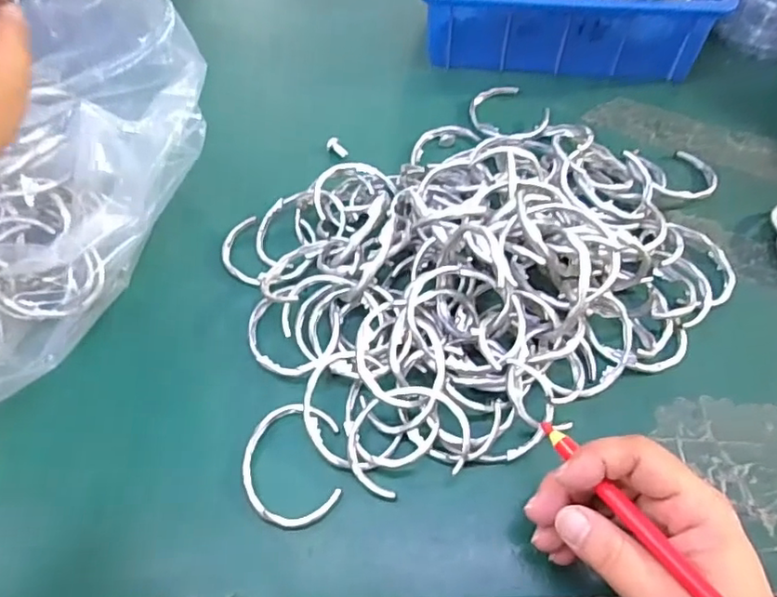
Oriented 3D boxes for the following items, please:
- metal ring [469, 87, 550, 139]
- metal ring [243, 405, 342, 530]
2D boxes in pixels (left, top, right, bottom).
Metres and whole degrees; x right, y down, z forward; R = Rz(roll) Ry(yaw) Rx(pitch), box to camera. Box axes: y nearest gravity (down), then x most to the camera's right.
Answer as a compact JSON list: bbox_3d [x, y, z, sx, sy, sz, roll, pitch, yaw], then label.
[{"bbox_3d":[0.100,-0.150,0.465,0.060,0.015,0.073,-9,58,-5],"label":"metal ring"},{"bbox_3d":[-0.055,0.093,0.322,0.053,0.004,0.068,-5,58,-2],"label":"metal ring"}]

